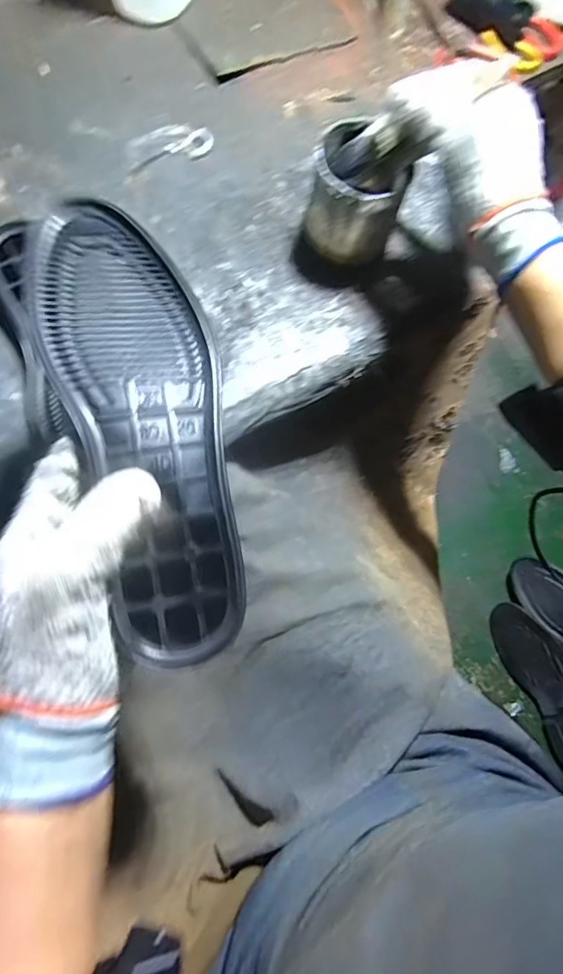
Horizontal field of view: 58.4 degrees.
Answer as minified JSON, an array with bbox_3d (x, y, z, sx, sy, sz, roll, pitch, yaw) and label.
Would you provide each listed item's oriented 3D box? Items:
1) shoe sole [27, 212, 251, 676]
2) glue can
[{"bbox_3d":[-0.076,-0.045,0.280,0.086,0.023,0.269,-16,78,-7],"label":"shoe sole"},{"bbox_3d":[0.069,-0.266,0.466,0.080,0.093,0.082,1,73,-2],"label":"glue can"}]

